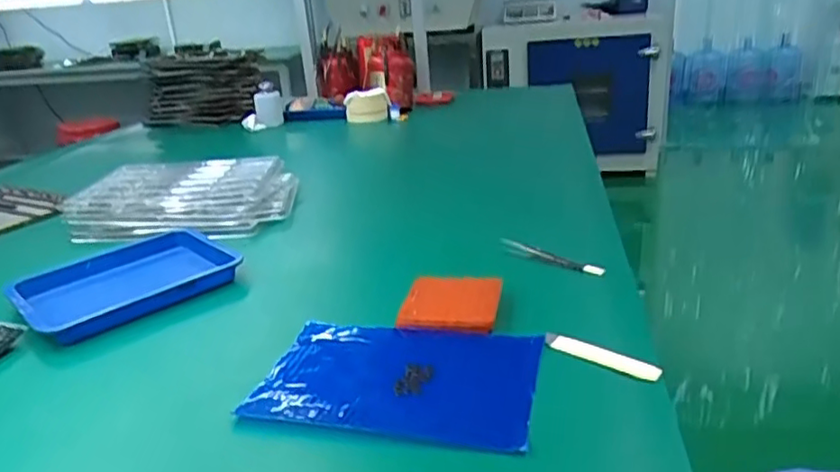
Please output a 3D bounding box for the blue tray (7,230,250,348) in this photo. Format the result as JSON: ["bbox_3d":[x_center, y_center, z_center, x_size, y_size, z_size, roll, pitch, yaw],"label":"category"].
[{"bbox_3d":[-0.332,0.048,0.733,0.217,0.028,0.171,-23,28,-38],"label":"blue tray"}]

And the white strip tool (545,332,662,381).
[{"bbox_3d":[0.148,0.099,0.534,0.098,0.008,0.017,16,29,42],"label":"white strip tool"}]

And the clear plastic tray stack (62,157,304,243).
[{"bbox_3d":[-0.341,-0.065,0.969,0.306,0.055,0.232,-3,22,3],"label":"clear plastic tray stack"}]

